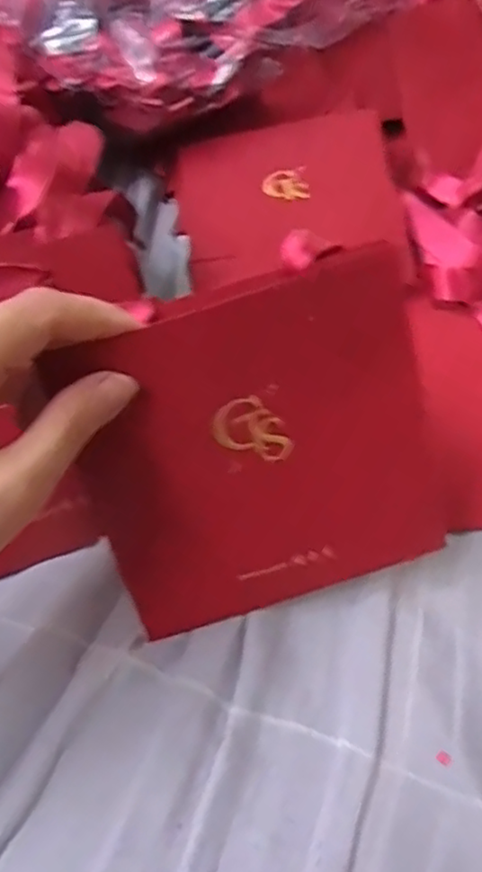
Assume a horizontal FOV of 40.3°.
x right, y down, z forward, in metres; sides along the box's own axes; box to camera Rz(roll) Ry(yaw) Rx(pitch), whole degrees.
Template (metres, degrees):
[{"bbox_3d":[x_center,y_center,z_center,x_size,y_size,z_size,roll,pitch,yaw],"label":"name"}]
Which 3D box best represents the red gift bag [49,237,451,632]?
[{"bbox_3d":[0.009,0.011,0.262,0.135,0.137,0.009,-19,29,-5],"label":"red gift bag"}]

